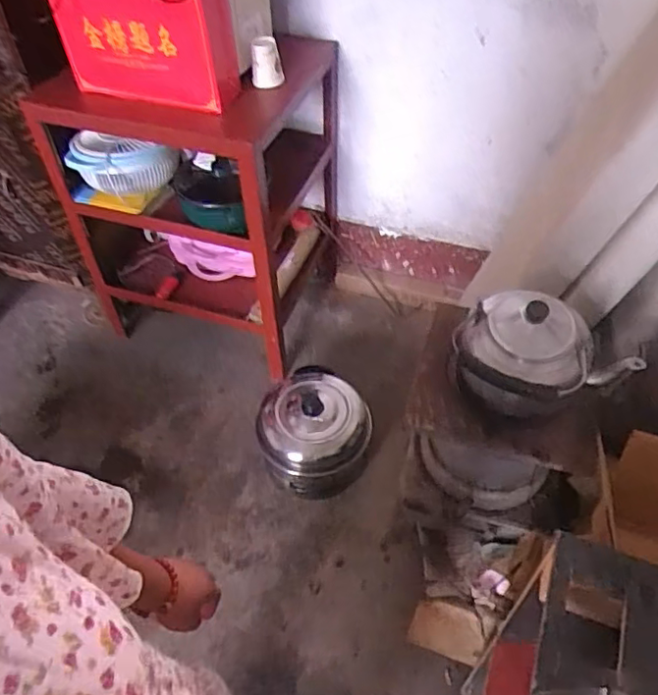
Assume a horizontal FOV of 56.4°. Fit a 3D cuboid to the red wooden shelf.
[{"bbox_3d":[-0.336,-0.413,1.735,0.642,0.744,0.508,18,51,16],"label":"red wooden shelf"}]

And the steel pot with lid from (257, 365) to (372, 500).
[{"bbox_3d":[-0.040,0.213,1.583,0.268,0.219,0.282,0,49,0],"label":"steel pot with lid"}]

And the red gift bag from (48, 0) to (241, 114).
[{"bbox_3d":[-0.383,-0.688,1.303,0.379,0.306,0.150,14,50,13],"label":"red gift bag"}]

